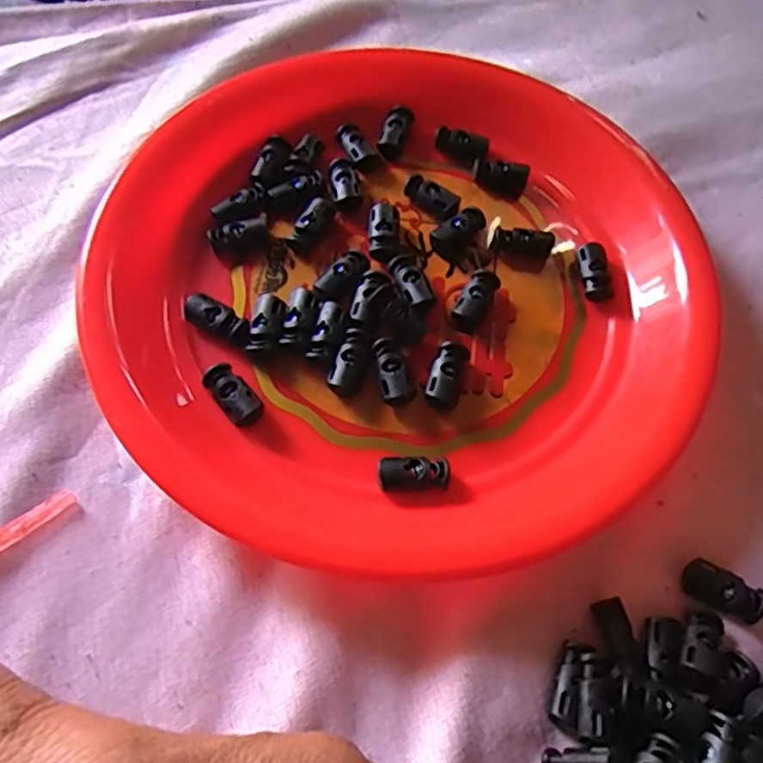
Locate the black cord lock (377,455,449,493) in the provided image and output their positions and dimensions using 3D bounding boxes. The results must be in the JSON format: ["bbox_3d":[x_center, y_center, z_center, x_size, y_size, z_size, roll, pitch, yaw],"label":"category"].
[{"bbox_3d":[0.013,0.036,0.248,0.027,0.008,0.012,-2,64,-4],"label":"black cord lock"}]

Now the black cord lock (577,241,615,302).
[{"bbox_3d":[0.098,-0.050,0.293,0.014,0.009,0.028,-3,64,-4],"label":"black cord lock"}]

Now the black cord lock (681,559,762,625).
[{"bbox_3d":[0.127,0.078,0.237,0.027,0.010,0.013,23,65,9],"label":"black cord lock"}]

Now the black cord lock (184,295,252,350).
[{"bbox_3d":[-0.069,-0.026,0.271,0.031,0.007,0.012,29,66,11],"label":"black cord lock"}]

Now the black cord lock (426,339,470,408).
[{"bbox_3d":[0.028,-0.003,0.265,0.013,0.011,0.027,20,64,8],"label":"black cord lock"}]

